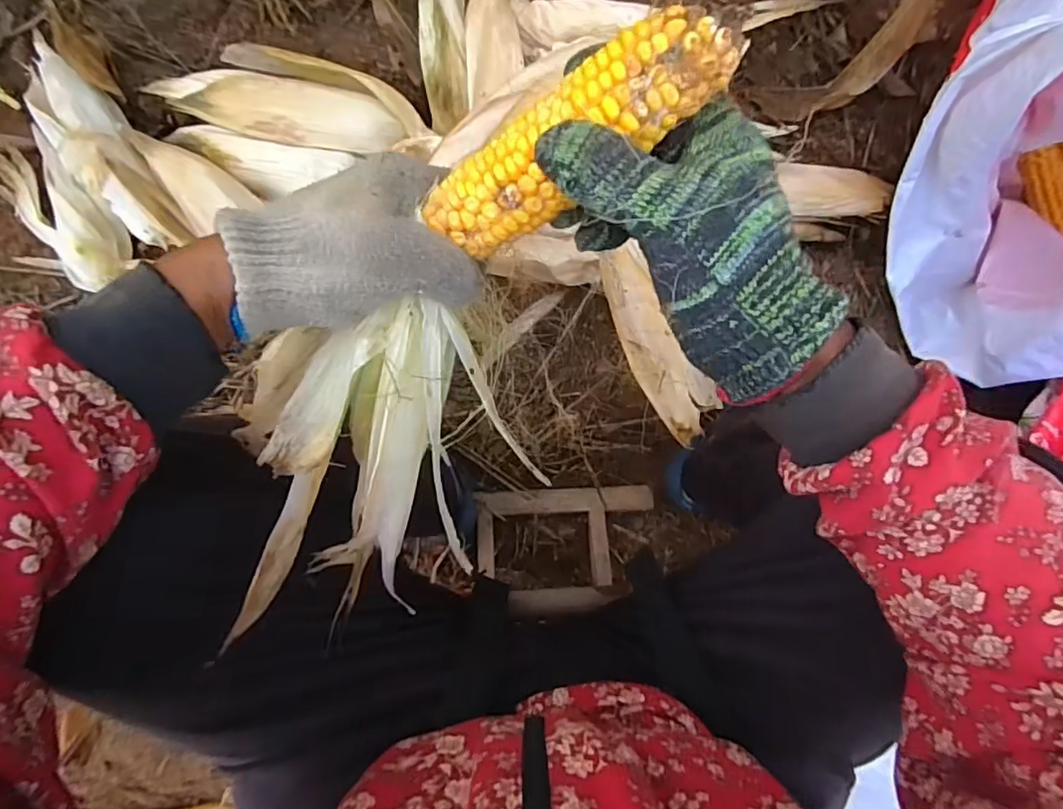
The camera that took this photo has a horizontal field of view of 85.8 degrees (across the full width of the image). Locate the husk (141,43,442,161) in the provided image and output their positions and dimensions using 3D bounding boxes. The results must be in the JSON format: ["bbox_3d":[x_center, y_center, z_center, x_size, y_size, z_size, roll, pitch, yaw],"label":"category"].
[{"bbox_3d":[-0.267,-0.337,0.639,0.296,0.051,0.093,9,97,1],"label":"husk"}]

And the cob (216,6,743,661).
[{"bbox_3d":[-0.035,-0.033,0.261,0.123,0.065,0.296,35,107,-5],"label":"cob"}]

